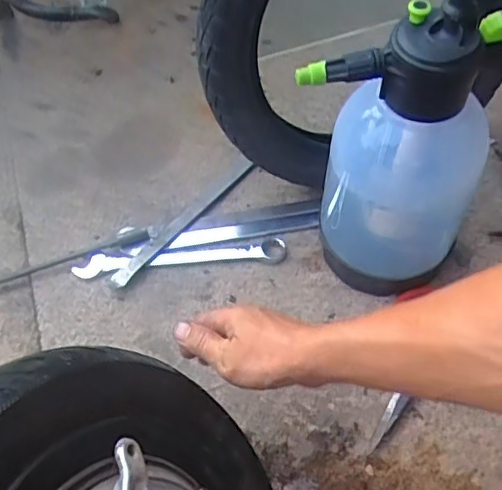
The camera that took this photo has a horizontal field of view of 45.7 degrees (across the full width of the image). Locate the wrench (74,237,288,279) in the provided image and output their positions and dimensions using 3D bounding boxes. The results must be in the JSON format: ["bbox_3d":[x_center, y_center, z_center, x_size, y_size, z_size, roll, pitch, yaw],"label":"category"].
[{"bbox_3d":[-0.083,0.016,0.697,0.245,0.012,0.032,-5,57,1],"label":"wrench"}]

